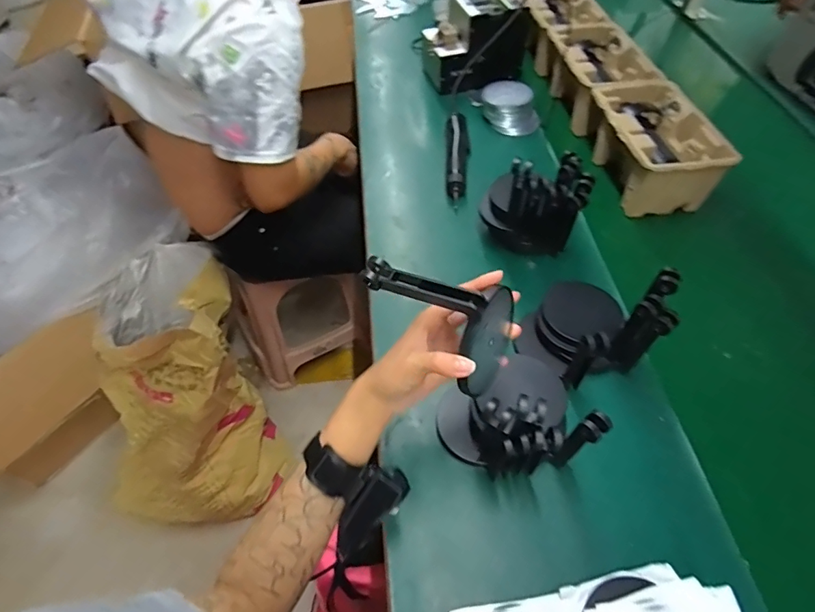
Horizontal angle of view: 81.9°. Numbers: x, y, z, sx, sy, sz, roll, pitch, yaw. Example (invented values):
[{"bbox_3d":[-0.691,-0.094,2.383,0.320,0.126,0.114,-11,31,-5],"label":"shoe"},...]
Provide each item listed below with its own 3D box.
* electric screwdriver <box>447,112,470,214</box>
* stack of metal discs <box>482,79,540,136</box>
[{"bbox_3d":[0.090,-0.260,0.822,0.040,0.038,0.231,4,52,1],"label":"electric screwdriver"},{"bbox_3d":[0.197,-0.379,0.905,0.103,0.059,0.092,4,52,1],"label":"stack of metal discs"}]

